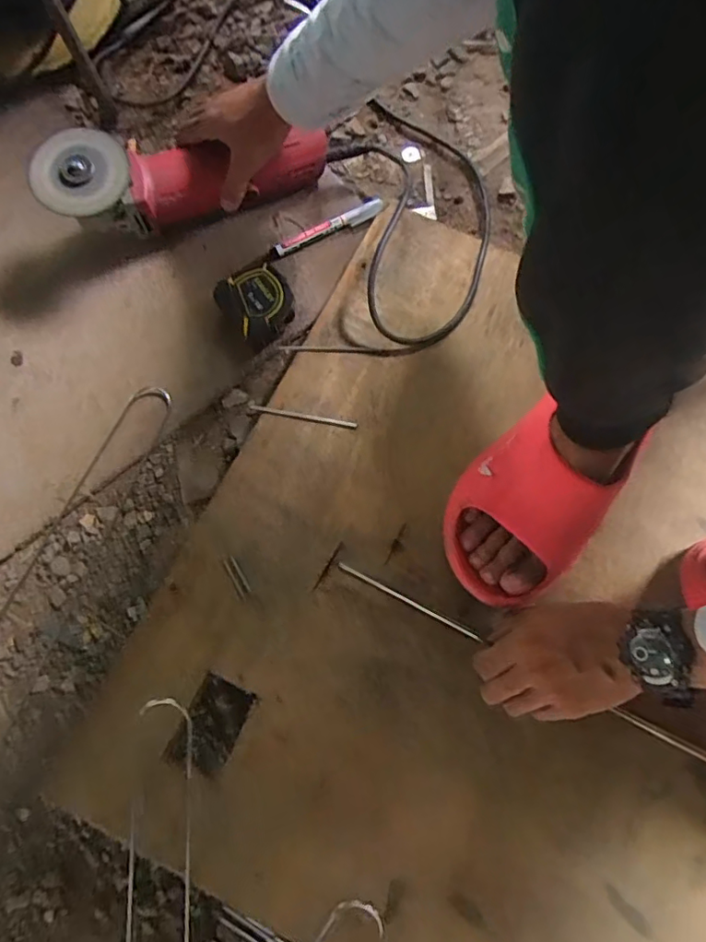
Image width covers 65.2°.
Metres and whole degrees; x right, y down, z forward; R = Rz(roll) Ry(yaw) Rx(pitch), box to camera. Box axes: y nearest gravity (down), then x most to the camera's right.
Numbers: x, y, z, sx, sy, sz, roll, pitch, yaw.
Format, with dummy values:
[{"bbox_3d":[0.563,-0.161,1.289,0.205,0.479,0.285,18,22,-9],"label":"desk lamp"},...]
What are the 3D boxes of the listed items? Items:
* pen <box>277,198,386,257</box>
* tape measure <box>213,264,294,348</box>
[{"bbox_3d":[-0.025,-0.269,0.610,0.128,0.013,0.015,-27,79,-5],"label":"pen"},{"bbox_3d":[-0.098,-0.170,0.576,0.072,0.046,0.071,-26,78,-5],"label":"tape measure"}]

